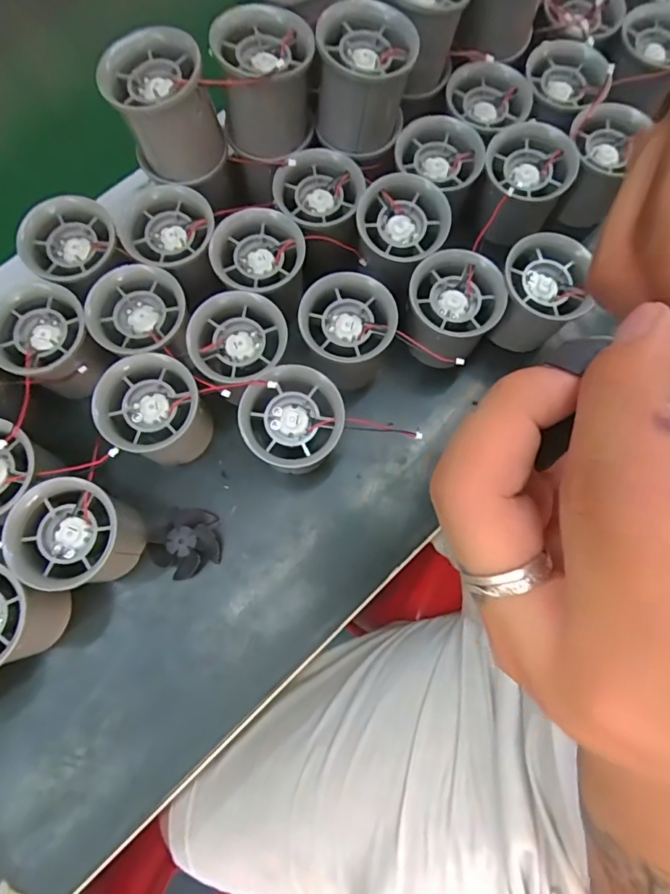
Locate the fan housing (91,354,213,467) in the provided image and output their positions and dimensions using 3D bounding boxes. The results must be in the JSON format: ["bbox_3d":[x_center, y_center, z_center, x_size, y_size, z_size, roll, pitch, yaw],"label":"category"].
[{"bbox_3d":[-0.102,-0.019,0.289,0.054,0.059,0.056,29,77,8],"label":"fan housing"}]

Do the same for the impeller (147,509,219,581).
[{"bbox_3d":[-0.090,0.058,0.293,0.039,0.014,0.039,0,75,1],"label":"impeller"}]

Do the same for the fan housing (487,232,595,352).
[{"bbox_3d":[0.128,-0.095,0.307,0.051,0.048,0.051,0,75,1],"label":"fan housing"}]

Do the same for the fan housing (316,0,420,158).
[{"bbox_3d":[0.017,-0.215,0.291,0.056,0.058,0.058,4,75,2],"label":"fan housing"}]

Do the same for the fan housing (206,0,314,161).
[{"bbox_3d":[-0.039,-0.212,0.291,0.056,0.060,0.056,-12,75,-3],"label":"fan housing"}]

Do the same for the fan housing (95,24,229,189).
[{"bbox_3d":[-0.097,-0.192,0.284,0.056,0.063,0.052,-27,77,-6],"label":"fan housing"}]

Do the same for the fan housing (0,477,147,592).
[{"bbox_3d":[-0.138,0.050,0.272,0.055,0.060,0.056,0,75,1],"label":"fan housing"}]

